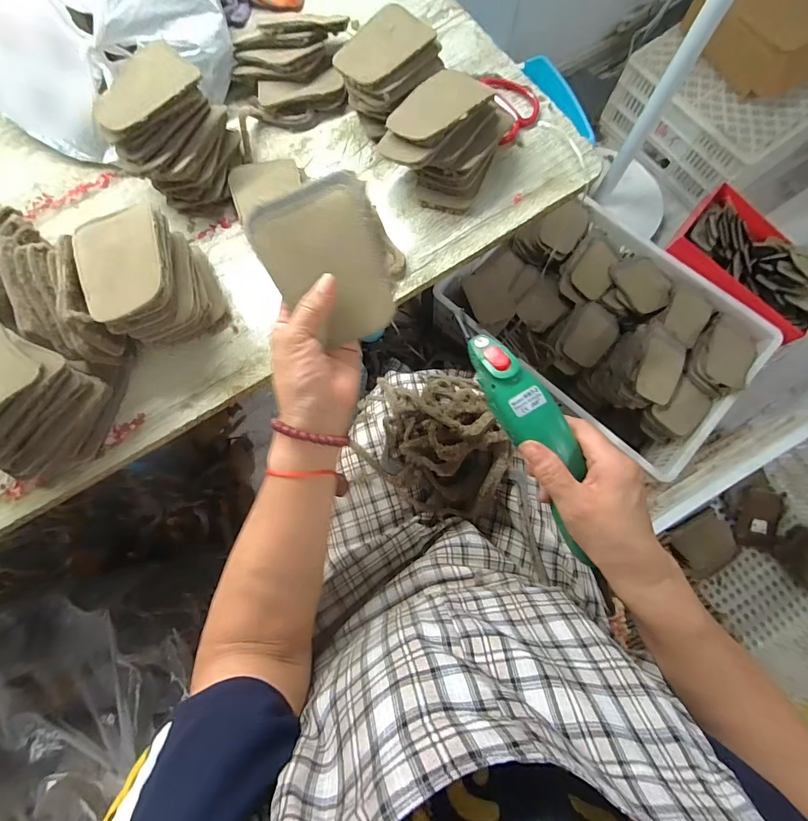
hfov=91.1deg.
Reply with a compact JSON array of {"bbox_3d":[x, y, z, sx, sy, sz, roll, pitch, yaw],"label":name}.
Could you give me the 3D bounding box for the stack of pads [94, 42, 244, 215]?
[{"bbox_3d":[-0.272,-0.328,0.475,0.125,0.104,0.133,-32,76,-6],"label":"stack of pads"}]

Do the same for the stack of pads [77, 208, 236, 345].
[{"bbox_3d":[-0.266,-0.137,0.427,0.097,0.110,0.127,-19,75,-3],"label":"stack of pads"}]

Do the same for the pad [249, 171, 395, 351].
[{"bbox_3d":[-0.060,-0.117,0.317,0.094,0.013,0.123,-22,98,5],"label":"pad"}]

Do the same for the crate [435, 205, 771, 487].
[{"bbox_3d":[0.421,-0.191,0.890,0.589,0.193,0.407,41,80,12],"label":"crate"}]

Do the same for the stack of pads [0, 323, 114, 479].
[{"bbox_3d":[-0.379,-0.006,0.394,0.108,0.127,0.130,20,76,7],"label":"stack of pads"}]

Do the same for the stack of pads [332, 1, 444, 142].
[{"bbox_3d":[-0.019,-0.425,0.505,0.099,0.071,0.120,42,80,12],"label":"stack of pads"}]

